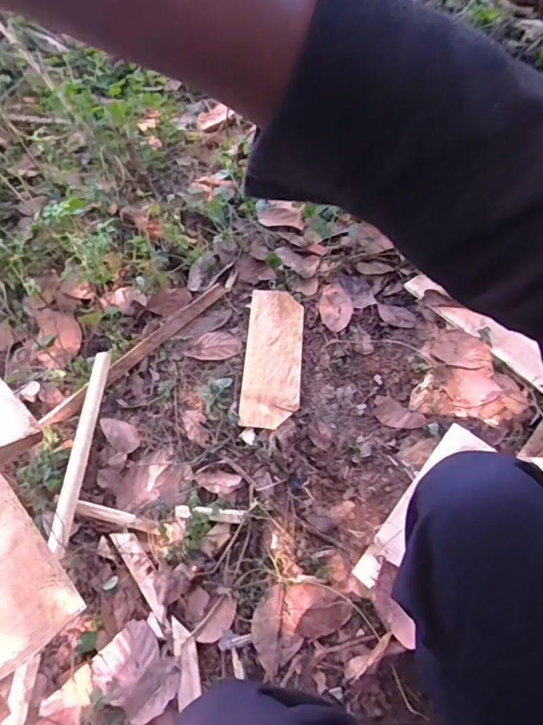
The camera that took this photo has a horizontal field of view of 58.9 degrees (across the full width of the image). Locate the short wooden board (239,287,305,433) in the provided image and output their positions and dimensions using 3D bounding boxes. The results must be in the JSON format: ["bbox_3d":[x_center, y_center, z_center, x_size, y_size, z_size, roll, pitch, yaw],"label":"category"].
[{"bbox_3d":[0.005,-0.016,0.951,0.109,0.011,0.306,2,60,5],"label":"short wooden board"}]

